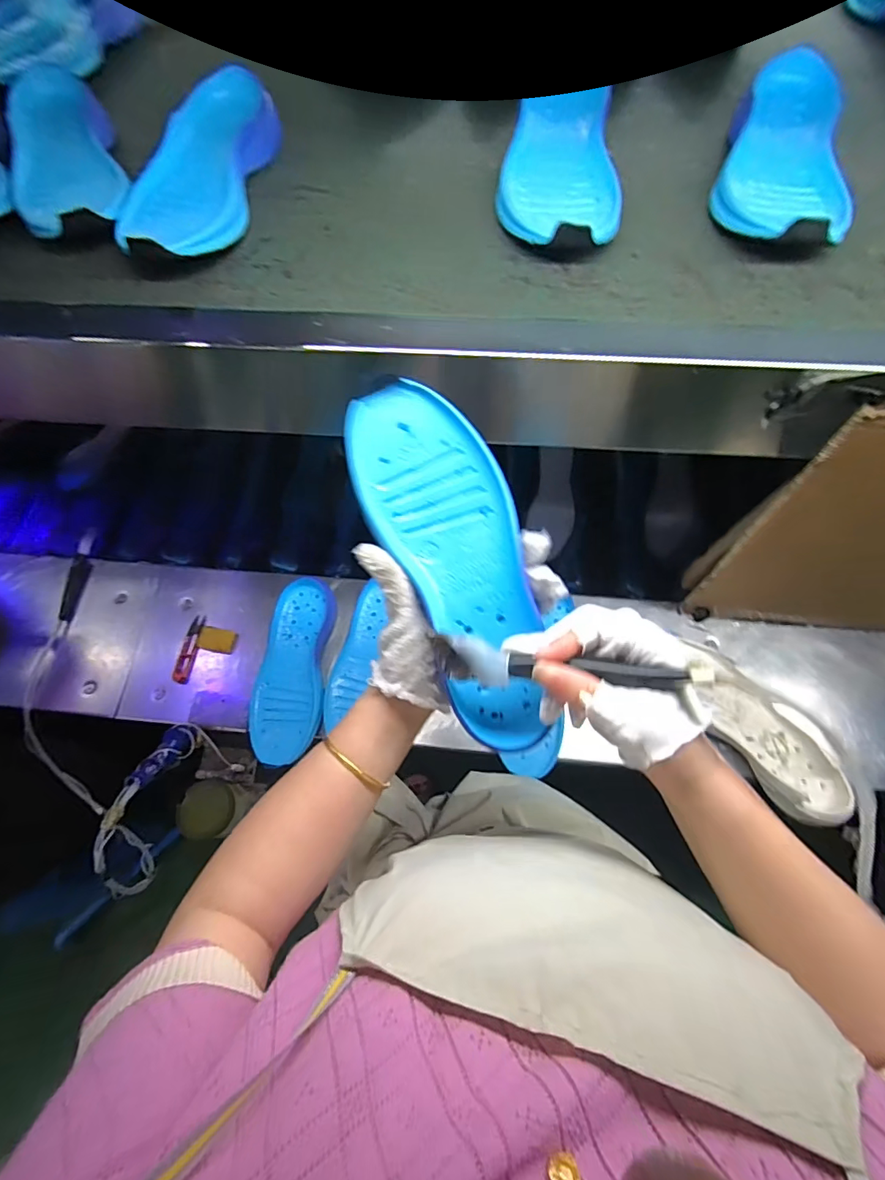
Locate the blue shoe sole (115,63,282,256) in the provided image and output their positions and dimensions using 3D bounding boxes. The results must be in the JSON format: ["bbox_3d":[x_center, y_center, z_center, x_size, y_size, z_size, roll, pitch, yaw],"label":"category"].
[{"bbox_3d":[-0.216,-0.380,0.439,0.093,0.041,0.244,6,67,4],"label":"blue shoe sole"}]

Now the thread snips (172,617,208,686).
[{"bbox_3d":[-0.369,0.087,0.712,0.023,0.012,0.100,6,63,3],"label":"thread snips"}]

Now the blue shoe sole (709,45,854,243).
[{"bbox_3d":[0.287,-0.367,0.416,0.099,0.041,0.256,11,66,7],"label":"blue shoe sole"}]

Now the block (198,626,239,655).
[{"bbox_3d":[-0.330,0.075,0.716,0.054,0.012,0.032,11,63,5],"label":"block"}]

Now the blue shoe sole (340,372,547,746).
[{"bbox_3d":[0.012,-0.017,0.332,0.091,0.028,0.249,-21,93,-8],"label":"blue shoe sole"}]

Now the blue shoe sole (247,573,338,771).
[{"bbox_3d":[-0.206,0.107,0.678,0.091,0.026,0.250,4,63,2],"label":"blue shoe sole"}]

